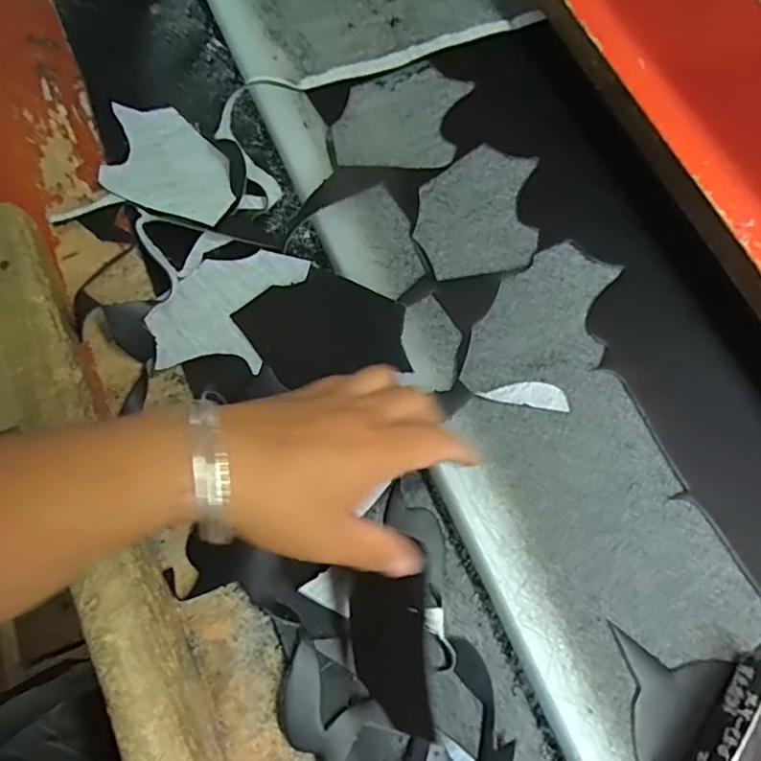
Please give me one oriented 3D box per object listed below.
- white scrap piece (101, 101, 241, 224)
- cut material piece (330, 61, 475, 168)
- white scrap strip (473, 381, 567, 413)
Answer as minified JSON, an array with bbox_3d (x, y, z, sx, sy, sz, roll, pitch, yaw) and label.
[{"bbox_3d":[-0.176,-0.183,0.452,0.097,0.009,0.118,1,61,-18],"label":"white scrap piece"},{"bbox_3d":[0.019,-0.228,0.462,0.117,0.012,0.101,-5,74,-3],"label":"cut material piece"},{"bbox_3d":[0.106,0.009,0.393,0.063,0.004,0.020,10,76,-3],"label":"white scrap strip"}]

